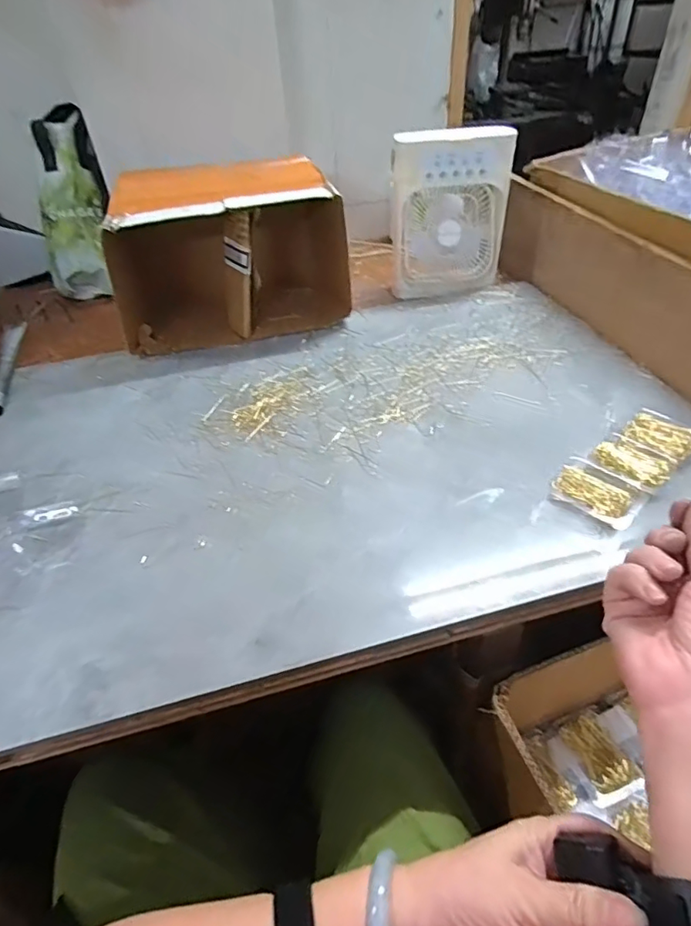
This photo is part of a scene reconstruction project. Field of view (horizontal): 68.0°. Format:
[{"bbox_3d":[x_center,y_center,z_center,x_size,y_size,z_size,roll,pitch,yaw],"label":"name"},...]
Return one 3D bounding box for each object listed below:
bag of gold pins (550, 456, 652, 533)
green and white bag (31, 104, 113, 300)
[{"bbox_3d":[0.256,0.030,0.521,0.081,0.010,0.066,30,53,32],"label":"bag of gold pins"},{"bbox_3d":[-0.485,-0.459,0.907,0.115,0.318,0.087,10,21,16],"label":"green and white bag"}]

